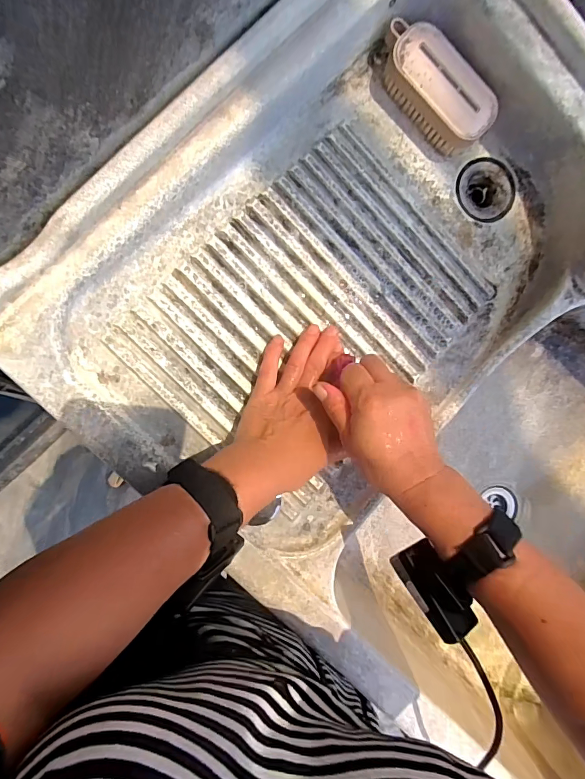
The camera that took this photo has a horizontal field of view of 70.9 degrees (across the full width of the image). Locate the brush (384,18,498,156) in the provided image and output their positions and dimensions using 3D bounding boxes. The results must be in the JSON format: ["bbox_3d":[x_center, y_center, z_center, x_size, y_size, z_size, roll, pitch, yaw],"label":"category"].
[{"bbox_3d":[0.145,-0.308,0.419,0.133,0.043,0.059,44,88,-7],"label":"brush"}]

